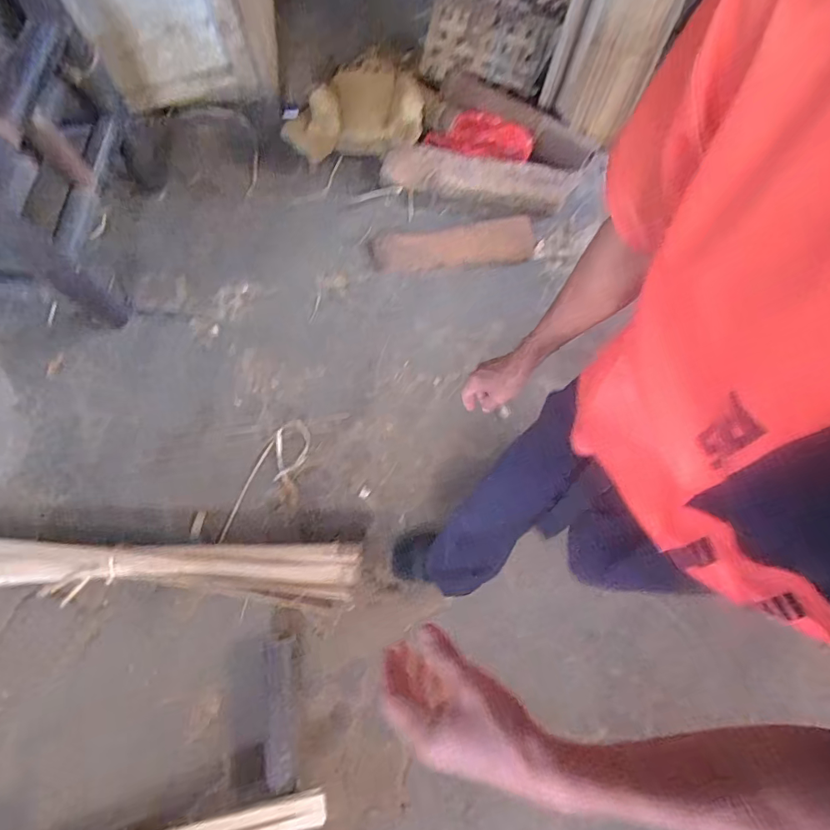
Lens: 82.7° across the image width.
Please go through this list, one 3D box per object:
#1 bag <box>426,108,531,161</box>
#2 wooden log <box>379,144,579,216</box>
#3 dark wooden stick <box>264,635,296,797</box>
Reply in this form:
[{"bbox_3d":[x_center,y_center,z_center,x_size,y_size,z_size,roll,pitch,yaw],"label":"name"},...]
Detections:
[{"bbox_3d":[0.194,-0.826,1.388,0.299,0.044,0.140,8,75,1],"label":"bag"},{"bbox_3d":[0.185,-0.686,1.368,0.554,0.056,0.146,9,74,1],"label":"wooden log"},{"bbox_3d":[-0.270,0.732,0.961,0.075,0.049,0.506,-4,74,-3],"label":"dark wooden stick"}]

